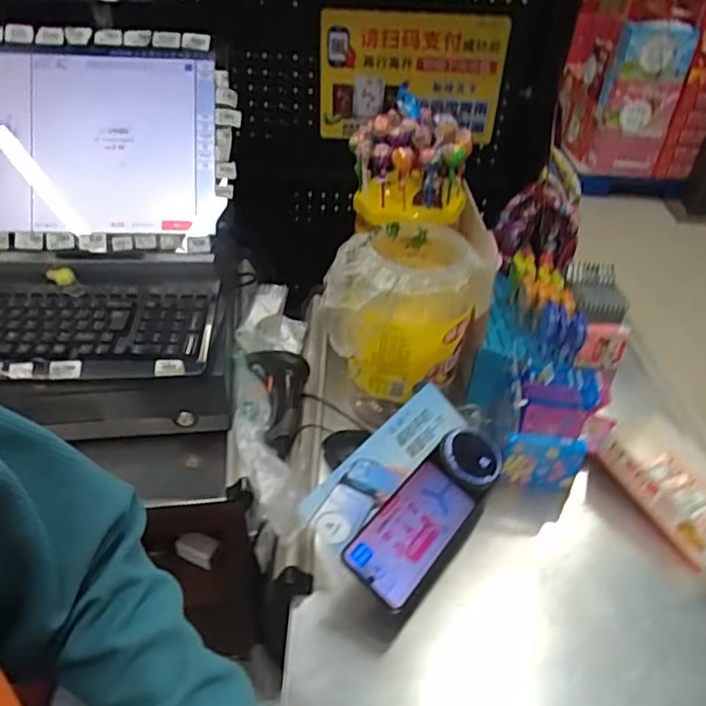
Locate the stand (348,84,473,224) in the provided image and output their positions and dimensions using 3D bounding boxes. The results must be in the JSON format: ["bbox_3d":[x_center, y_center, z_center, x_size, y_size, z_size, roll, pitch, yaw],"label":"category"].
[{"bbox_3d":[0.064,-0.235,0.738,0.094,0.123,0.136,-27,48,-33],"label":"stand"}]

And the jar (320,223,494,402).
[{"bbox_3d":[0.068,-0.053,0.740,0.185,0.170,0.168,9,39,6],"label":"jar"}]

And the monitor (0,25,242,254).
[{"bbox_3d":[-0.335,-0.268,0.768,0.355,0.285,0.077,1,-5,-2],"label":"monitor"}]

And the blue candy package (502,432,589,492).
[{"bbox_3d":[0.216,0.128,0.692,0.094,0.075,0.020,2,39,-2],"label":"blue candy package"}]

